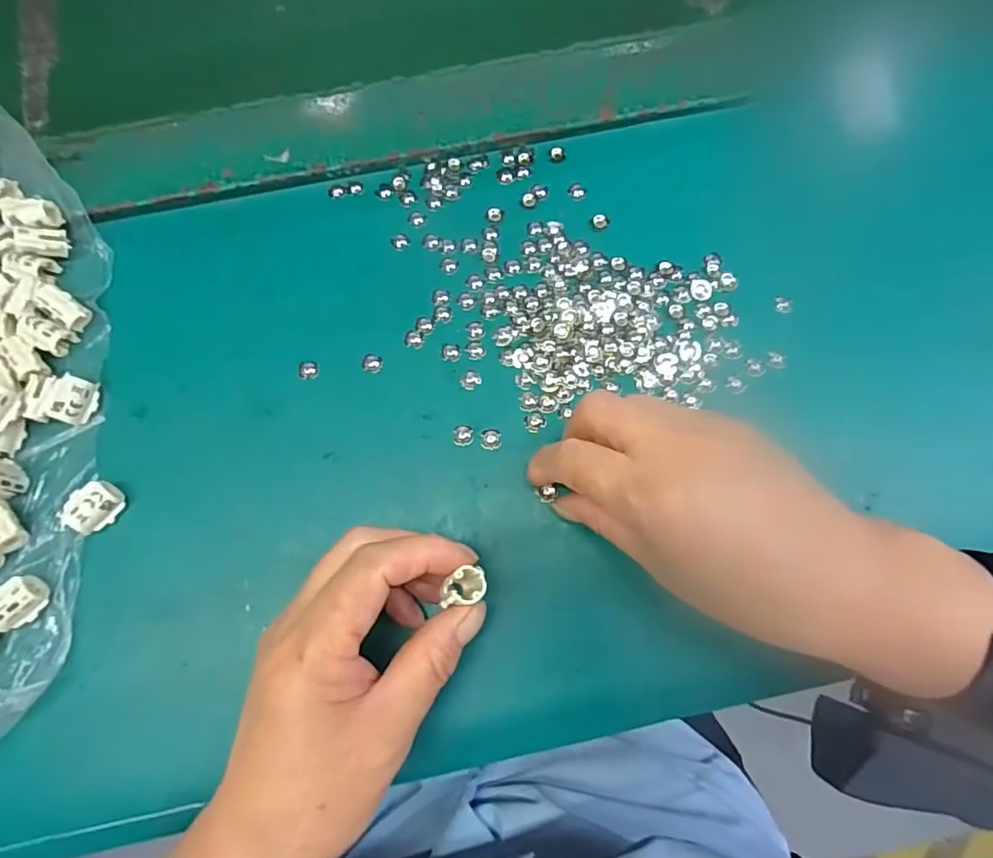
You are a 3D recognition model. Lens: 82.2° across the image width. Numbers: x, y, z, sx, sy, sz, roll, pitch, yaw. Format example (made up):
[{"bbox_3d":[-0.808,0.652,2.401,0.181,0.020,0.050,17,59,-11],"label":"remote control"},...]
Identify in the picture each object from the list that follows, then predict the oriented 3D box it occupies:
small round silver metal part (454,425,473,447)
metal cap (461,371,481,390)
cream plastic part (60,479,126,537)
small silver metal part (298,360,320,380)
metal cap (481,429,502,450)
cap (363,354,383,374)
[{"bbox_3d":[-0.016,0.003,0.279,0.009,0.004,0.011,-3,76,-1],"label":"small round silver metal part"},{"bbox_3d":[-0.013,-0.025,0.288,0.011,0.004,0.009,-39,79,-9],"label":"metal cap"},{"bbox_3d":[-0.188,0.037,0.265,0.024,0.016,0.016,-39,79,-9],"label":"cream plastic part"},{"bbox_3d":[-0.096,-0.030,0.290,0.010,0.004,0.010,0,76,0],"label":"small silver metal part"},{"bbox_3d":[-0.003,0.005,0.279,0.009,0.004,0.011,-4,76,-1],"label":"metal cap"},{"bbox_3d":[-0.064,-0.034,0.291,0.011,0.004,0.010,0,76,0],"label":"cap"}]

